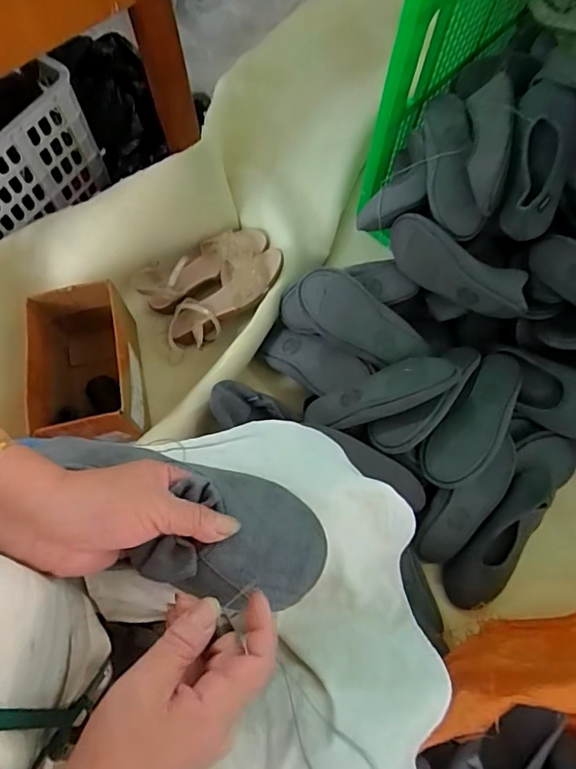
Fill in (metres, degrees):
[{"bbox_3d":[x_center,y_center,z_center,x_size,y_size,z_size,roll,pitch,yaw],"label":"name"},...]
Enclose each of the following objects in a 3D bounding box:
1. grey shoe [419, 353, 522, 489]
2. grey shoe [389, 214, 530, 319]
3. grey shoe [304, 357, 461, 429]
[{"bbox_3d":[0.293,0.051,0.765,0.091,0.034,0.246,39,75,11],"label":"grey shoe"},{"bbox_3d":[0.261,-0.177,0.776,0.231,0.104,0.063,28,73,8],"label":"grey shoe"},{"bbox_3d":[0.148,0.010,0.753,0.209,0.027,0.084,-24,41,5],"label":"grey shoe"}]

